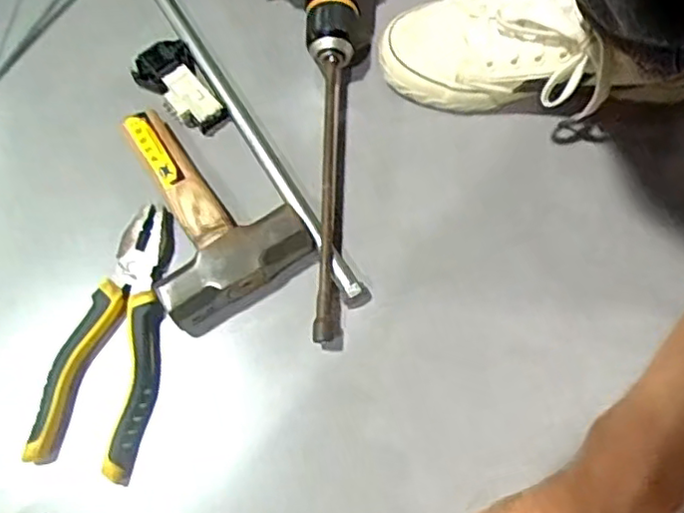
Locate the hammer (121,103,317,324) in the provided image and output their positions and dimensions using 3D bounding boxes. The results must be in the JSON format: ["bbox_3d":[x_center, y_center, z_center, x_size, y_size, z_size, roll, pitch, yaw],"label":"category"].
[{"bbox_3d":[-0.109,-0.043,0.488,0.109,0.037,0.173,-30,73,-11],"label":"hammer"}]

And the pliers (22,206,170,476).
[{"bbox_3d":[-0.152,0.056,0.463,0.071,0.018,0.186,17,70,5],"label":"pliers"}]

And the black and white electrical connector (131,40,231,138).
[{"bbox_3d":[-0.134,-0.137,0.528,0.047,0.029,0.091,-31,73,-12],"label":"black and white electrical connector"}]

